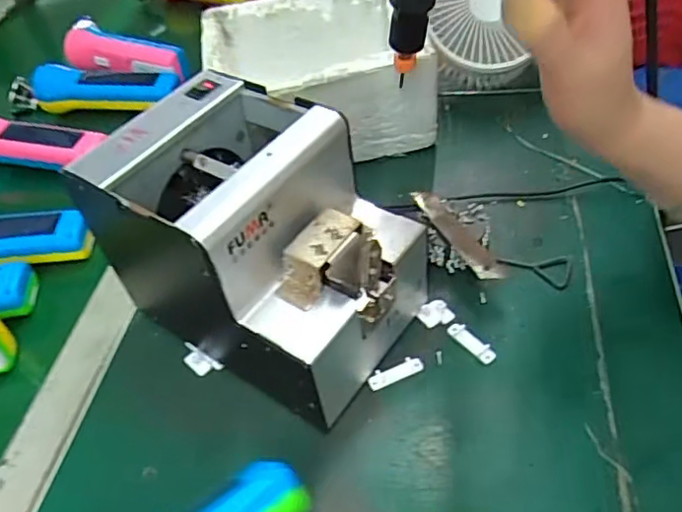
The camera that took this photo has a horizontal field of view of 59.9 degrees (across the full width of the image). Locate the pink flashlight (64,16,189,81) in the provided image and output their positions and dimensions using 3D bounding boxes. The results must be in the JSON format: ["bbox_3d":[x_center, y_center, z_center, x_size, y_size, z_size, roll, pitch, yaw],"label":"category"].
[{"bbox_3d":[-0.263,-0.250,0.711,0.169,0.040,0.057,16,52,24],"label":"pink flashlight"}]

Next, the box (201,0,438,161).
[{"bbox_3d":[-0.023,-0.173,0.568,0.186,0.098,0.187,-18,48,-8],"label":"box"}]

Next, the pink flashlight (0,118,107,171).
[{"bbox_3d":[-0.323,-0.119,0.607,0.154,0.038,0.047,4,48,14],"label":"pink flashlight"}]

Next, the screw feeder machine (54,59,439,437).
[{"bbox_3d":[-0.053,-0.007,0.387,0.180,0.147,0.129,22,55,26],"label":"screw feeder machine"}]

